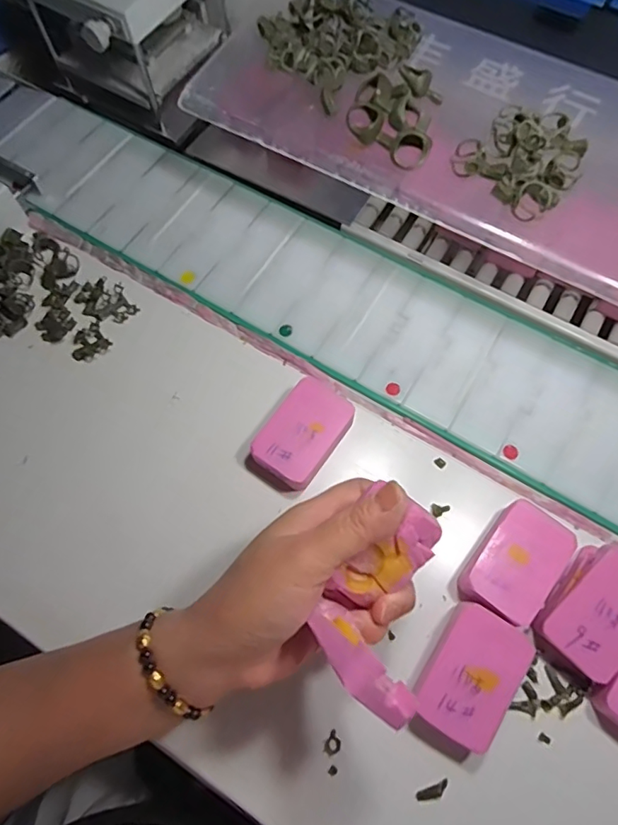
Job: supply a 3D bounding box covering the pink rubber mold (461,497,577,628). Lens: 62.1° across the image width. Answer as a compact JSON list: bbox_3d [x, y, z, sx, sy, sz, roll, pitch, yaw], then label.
[{"bbox_3d":[0.134,0.098,0.335,0.048,0.023,0.074,37,72,14],"label":"pink rubber mold"}]

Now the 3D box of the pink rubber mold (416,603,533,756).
[{"bbox_3d":[0.096,0.157,0.308,0.048,0.028,0.070,31,71,12],"label":"pink rubber mold"}]

